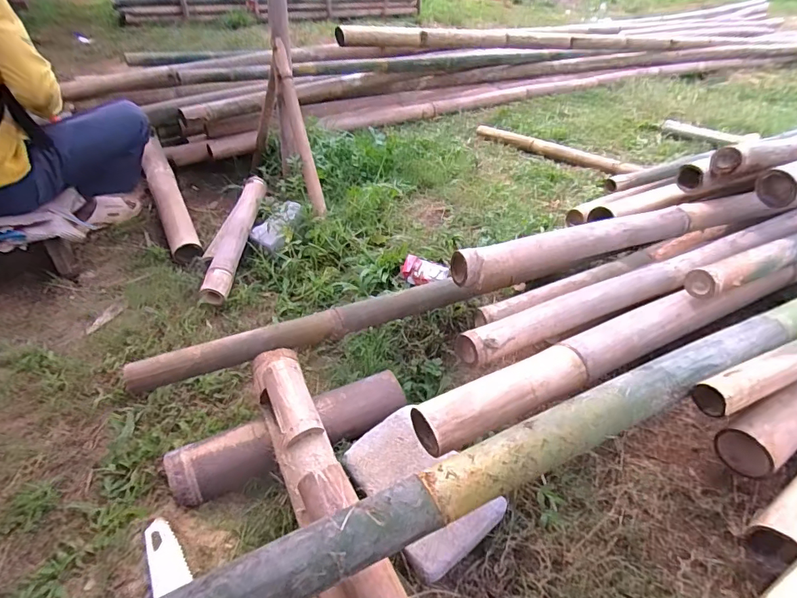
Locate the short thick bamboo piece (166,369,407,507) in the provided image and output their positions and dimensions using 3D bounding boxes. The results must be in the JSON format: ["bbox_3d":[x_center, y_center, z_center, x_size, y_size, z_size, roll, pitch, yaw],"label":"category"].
[{"bbox_3d":[-0.194,0.258,0.845,0.441,0.078,0.102,-18,41,-24],"label":"short thick bamboo piece"}]

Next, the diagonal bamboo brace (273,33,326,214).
[{"bbox_3d":[-0.308,-0.522,1.365,0.051,0.046,0.574,-14,86,-14],"label":"diagonal bamboo brace"}]

